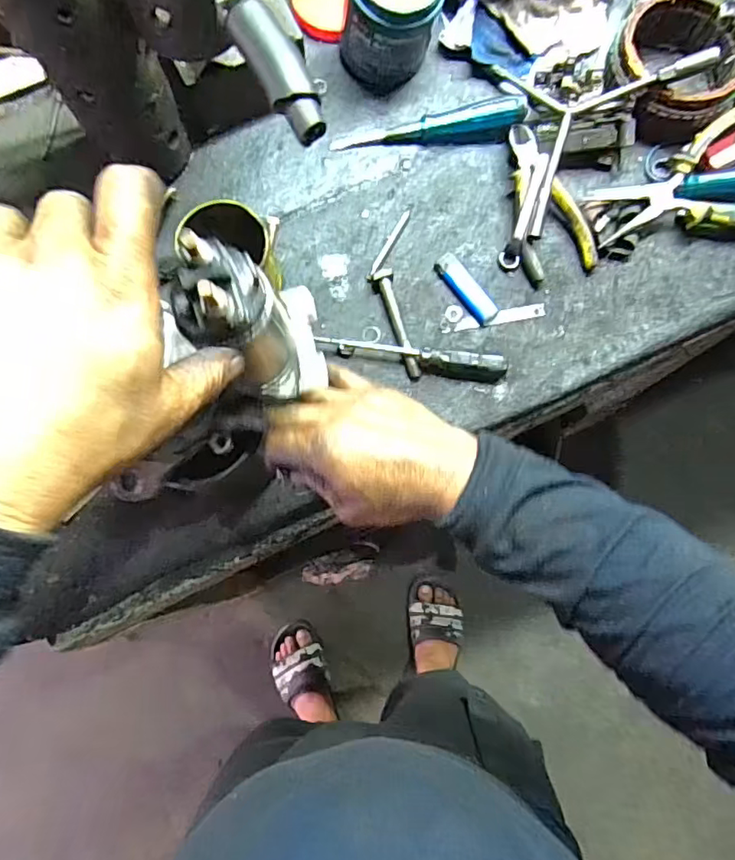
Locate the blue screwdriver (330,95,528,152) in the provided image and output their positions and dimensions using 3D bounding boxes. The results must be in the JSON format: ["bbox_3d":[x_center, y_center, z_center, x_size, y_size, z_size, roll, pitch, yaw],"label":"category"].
[{"bbox_3d":[0.060,-0.311,0.566,0.188,0.036,0.033,-2,79,0],"label":"blue screwdriver"}]

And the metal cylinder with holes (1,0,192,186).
[{"bbox_3d":[-0.219,-0.312,0.462,0.085,0.210,0.096,-17,80,-3],"label":"metal cylinder with holes"}]

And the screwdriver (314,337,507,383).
[{"bbox_3d":[0.043,-0.072,0.551,0.184,0.027,0.023,10,80,2],"label":"screwdriver"}]

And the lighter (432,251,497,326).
[{"bbox_3d":[0.101,-0.143,0.570,0.025,0.013,0.082,-35,81,-6],"label":"lighter"}]

